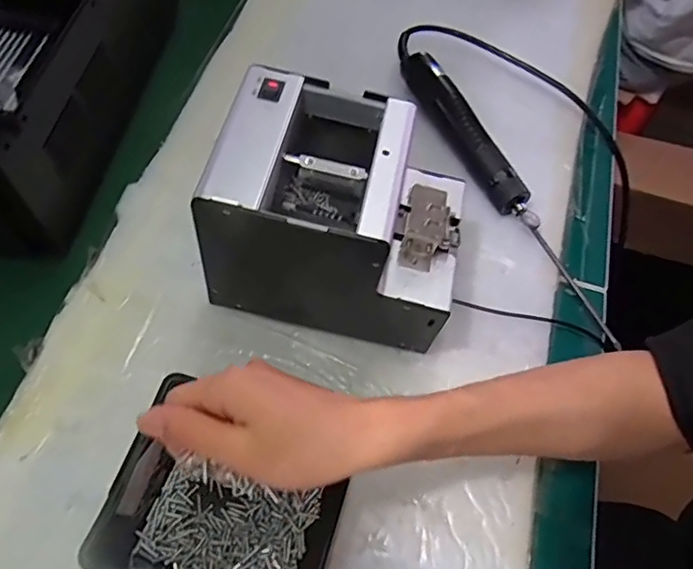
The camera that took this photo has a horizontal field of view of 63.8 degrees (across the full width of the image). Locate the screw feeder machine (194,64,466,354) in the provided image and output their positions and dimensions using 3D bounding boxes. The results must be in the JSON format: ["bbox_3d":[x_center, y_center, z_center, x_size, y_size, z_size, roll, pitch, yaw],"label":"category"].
[{"bbox_3d":[-0.001,-0.048,0.424,0.168,0.153,0.121,12,59,3],"label":"screw feeder machine"}]

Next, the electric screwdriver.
[{"bbox_3d":[0.118,-0.144,0.551,0.028,0.047,0.222,-22,63,-16],"label":"electric screwdriver"}]

